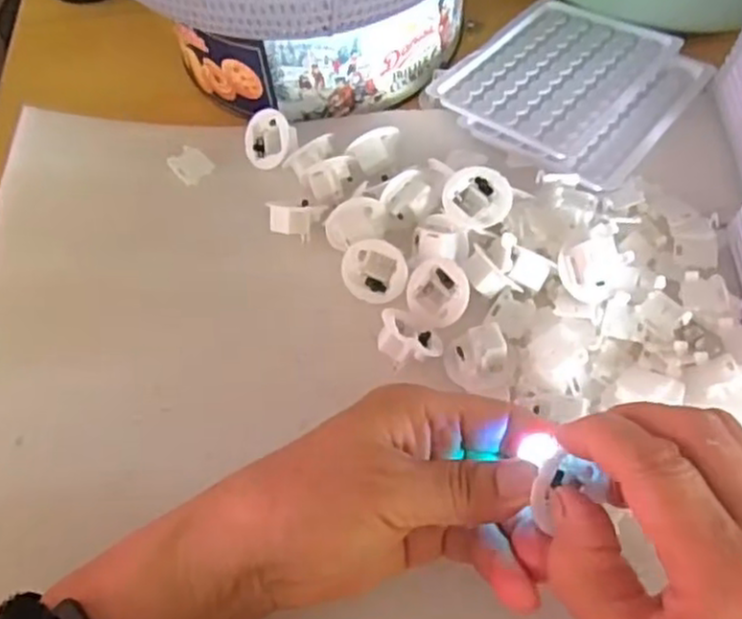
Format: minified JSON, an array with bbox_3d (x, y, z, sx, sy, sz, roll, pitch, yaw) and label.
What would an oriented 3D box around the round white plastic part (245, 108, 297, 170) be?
[{"bbox_3d":[-0.056,-0.096,0.403,0.029,0.013,0.033,-17,88,29],"label":"round white plastic part"}]

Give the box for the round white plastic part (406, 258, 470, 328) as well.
[{"bbox_3d":[0.035,-0.007,0.343,0.032,0.016,0.032,-2,86,35],"label":"round white plastic part"}]

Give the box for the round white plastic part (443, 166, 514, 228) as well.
[{"bbox_3d":[0.052,-0.055,0.351,0.032,0.010,0.031,-2,62,3],"label":"round white plastic part"}]

